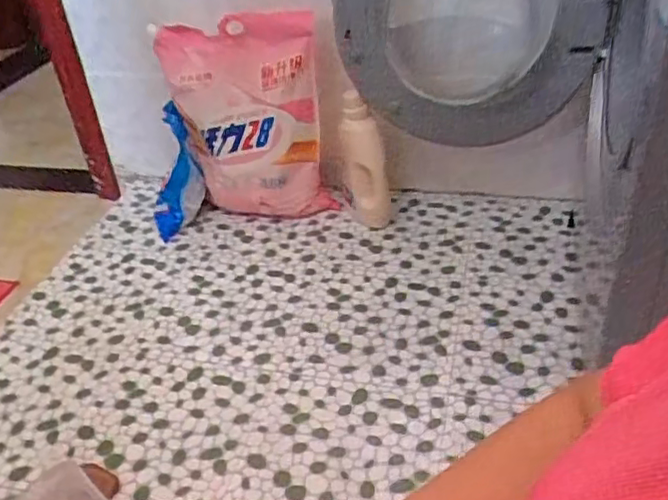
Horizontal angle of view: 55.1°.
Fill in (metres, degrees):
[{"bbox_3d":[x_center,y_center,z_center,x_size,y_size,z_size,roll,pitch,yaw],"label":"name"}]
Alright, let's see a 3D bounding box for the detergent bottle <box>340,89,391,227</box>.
[{"bbox_3d":[0.067,-0.196,1.411,0.103,0.278,0.079,-4,36,4],"label":"detergent bottle"}]

